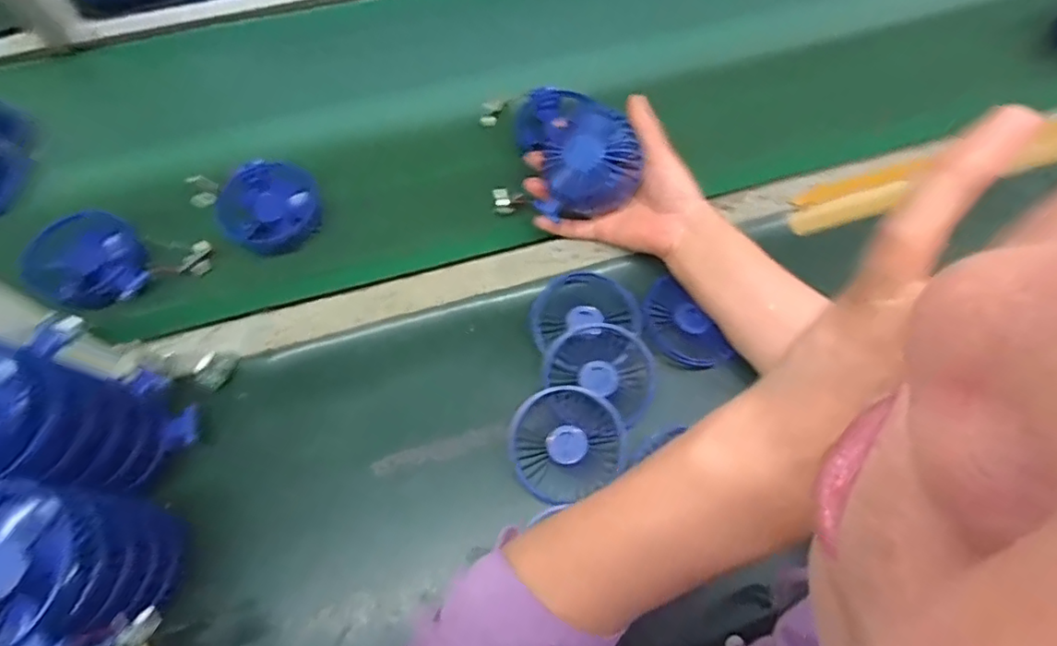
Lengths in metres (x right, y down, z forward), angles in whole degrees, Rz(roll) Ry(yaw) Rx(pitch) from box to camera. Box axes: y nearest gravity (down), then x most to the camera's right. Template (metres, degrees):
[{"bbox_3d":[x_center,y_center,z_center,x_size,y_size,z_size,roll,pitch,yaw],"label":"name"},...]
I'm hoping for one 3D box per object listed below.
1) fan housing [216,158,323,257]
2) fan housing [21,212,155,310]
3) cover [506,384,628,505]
[{"bbox_3d":[-0.241,-0.111,0.534,0.087,0.038,0.084,0,63,0],"label":"fan housing"},{"bbox_3d":[-0.388,-0.053,0.505,0.084,0.037,0.088,0,63,0],"label":"fan housing"},{"bbox_3d":[0.028,0.094,0.448,0.082,0.033,0.086,36,69,17],"label":"cover"}]

